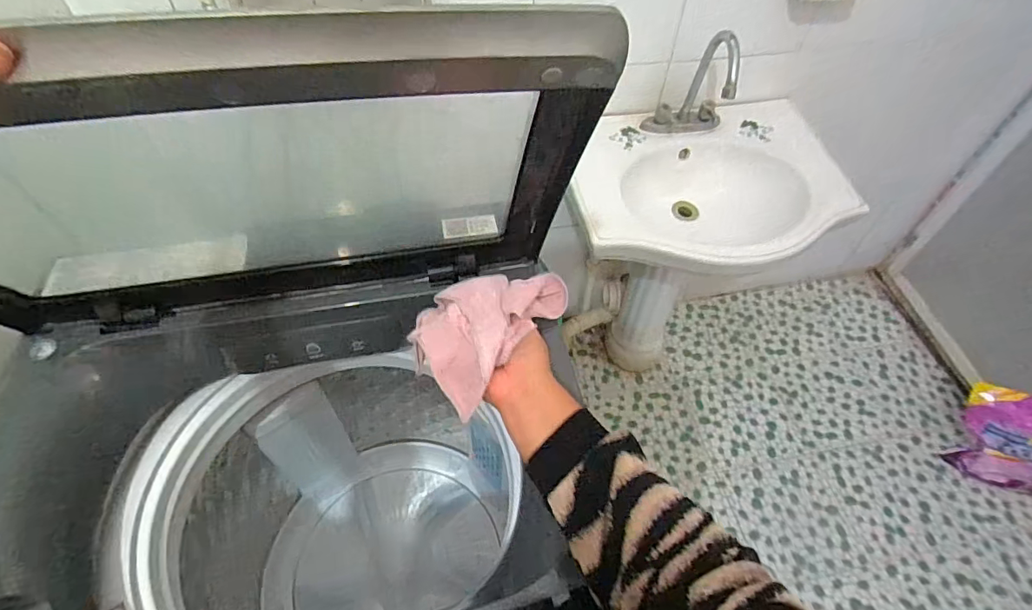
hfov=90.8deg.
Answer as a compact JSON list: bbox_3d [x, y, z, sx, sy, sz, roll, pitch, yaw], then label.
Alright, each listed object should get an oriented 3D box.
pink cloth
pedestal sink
[{"bbox_3d":[-0.040,0.009,0.516,0.131,0.079,0.185,23,55,15],"label":"pink cloth"},{"bbox_3d":[0.379,-0.077,1.304,0.540,0.868,0.399,-3,53,-3],"label":"pedestal sink"}]

